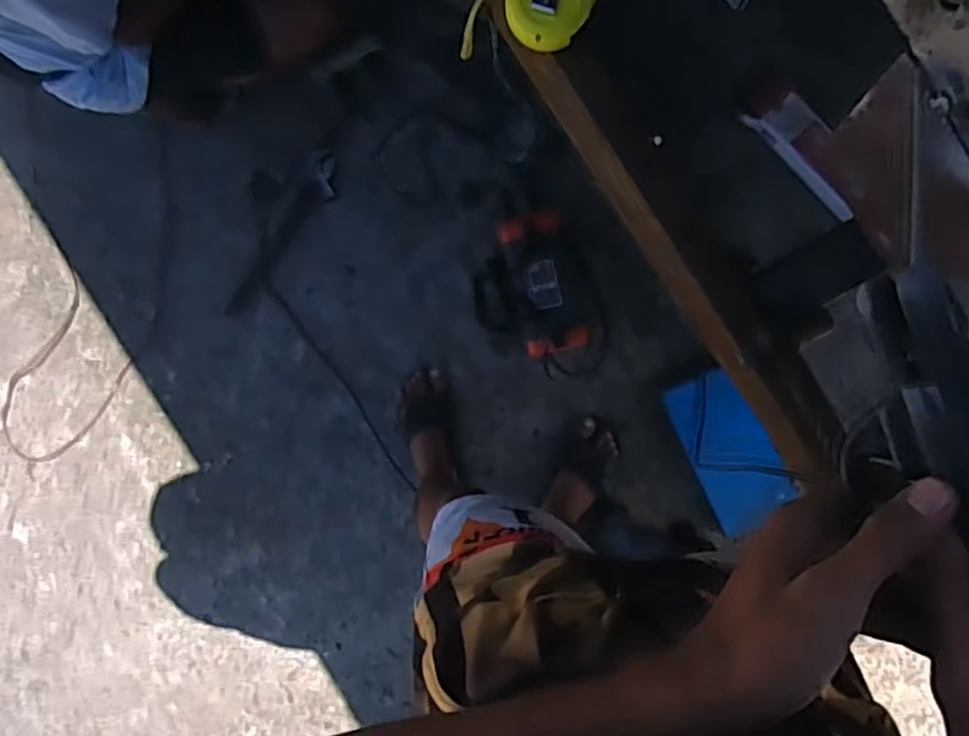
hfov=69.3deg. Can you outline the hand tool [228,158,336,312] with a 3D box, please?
[{"bbox_3d":[-0.392,-0.254,1.357,0.059,0.027,0.358,38,92,1],"label":"hand tool"}]

